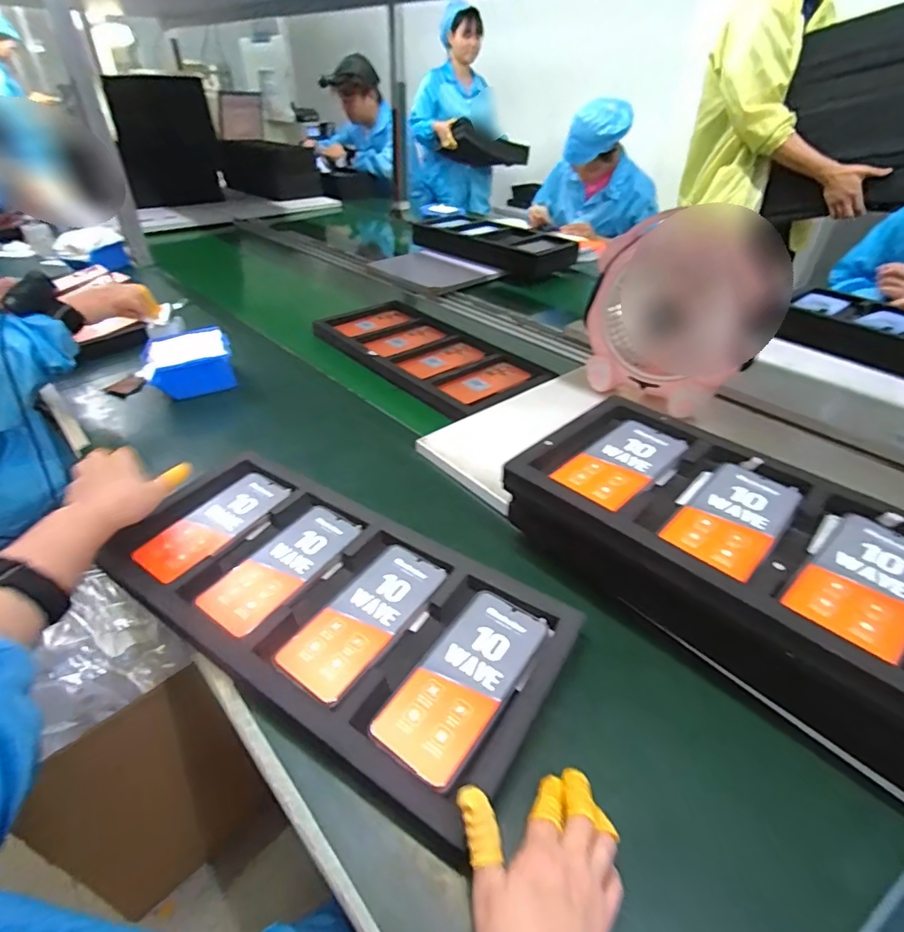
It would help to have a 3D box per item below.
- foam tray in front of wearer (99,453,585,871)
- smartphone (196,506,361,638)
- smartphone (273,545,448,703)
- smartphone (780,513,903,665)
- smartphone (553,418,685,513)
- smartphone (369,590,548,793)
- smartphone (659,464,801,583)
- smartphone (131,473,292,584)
[{"bbox_3d":[-0.128,0.133,0.505,0.460,0.043,0.217,24,42,26],"label":"foam tray in front of wearer"},{"bbox_3d":[-0.178,0.104,0.532,0.074,0.011,0.166,25,43,26],"label":"smartphone"},{"bbox_3d":[-0.082,0.141,0.482,0.076,0.008,0.166,26,43,27],"label":"smartphone"},{"bbox_3d":[0.345,0.093,0.414,0.167,0.005,0.075,-26,46,-32],"label":"smartphone"},{"bbox_3d":[0.182,-0.005,0.535,0.161,0.008,0.075,-30,48,-35],"label":"smartphone"},{"bbox_3d":[0.011,0.180,0.431,0.074,0.009,0.168,26,43,27],"label":"smartphone"},{"bbox_3d":[0.265,0.048,0.472,0.075,0.005,0.163,32,46,33],"label":"smartphone"},{"bbox_3d":[-0.273,0.065,0.580,0.077,0.013,0.170,24,42,25],"label":"smartphone"}]

